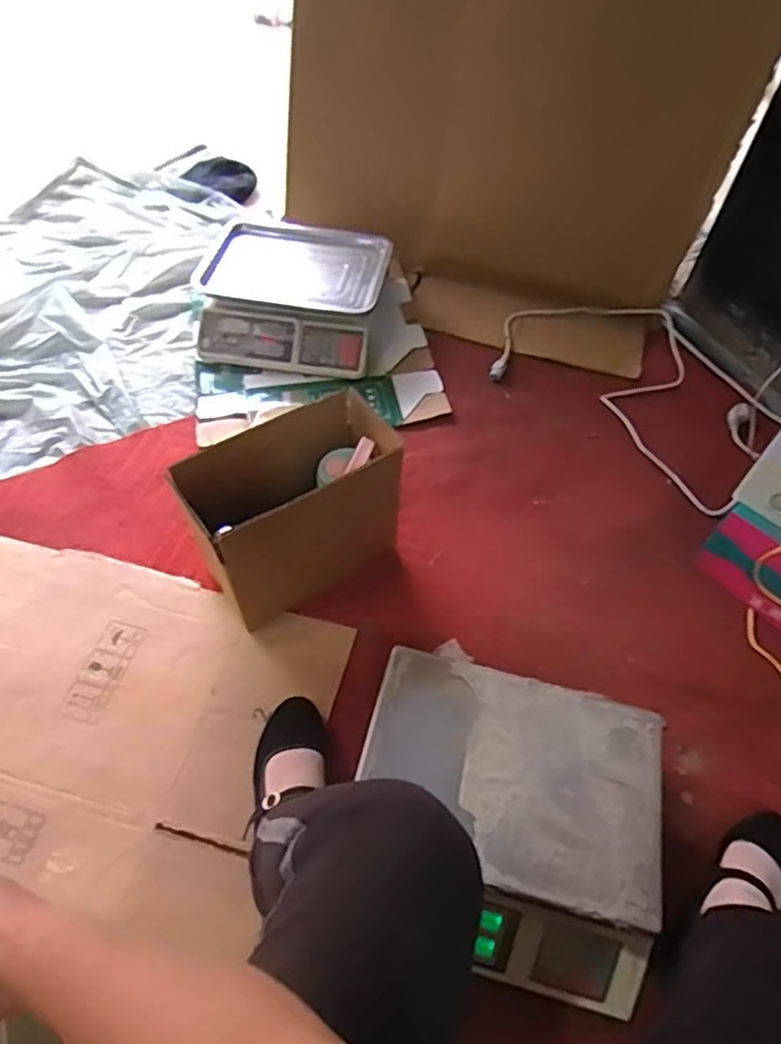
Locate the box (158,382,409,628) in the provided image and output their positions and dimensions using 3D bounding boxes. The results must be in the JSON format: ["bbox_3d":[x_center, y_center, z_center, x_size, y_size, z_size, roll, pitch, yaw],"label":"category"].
[{"bbox_3d":[-0.127,-0.008,0.876,0.260,0.228,0.147,-27,59,-20],"label":"box"}]

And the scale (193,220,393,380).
[{"bbox_3d":[-0.199,-0.458,1.260,0.357,0.122,0.338,9,54,5],"label":"scale"}]

